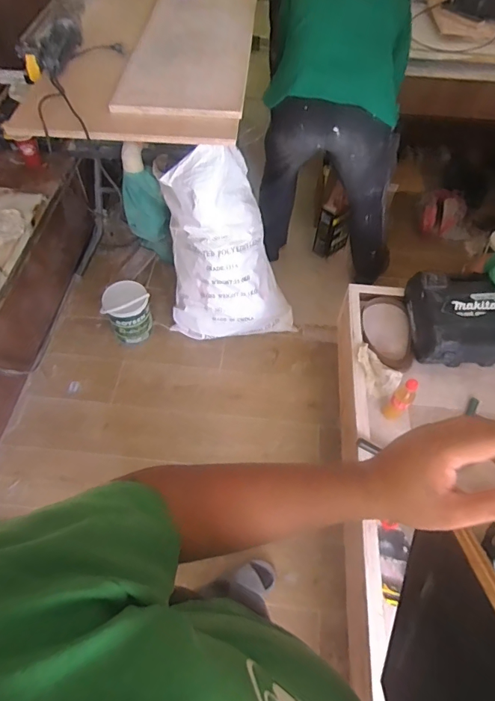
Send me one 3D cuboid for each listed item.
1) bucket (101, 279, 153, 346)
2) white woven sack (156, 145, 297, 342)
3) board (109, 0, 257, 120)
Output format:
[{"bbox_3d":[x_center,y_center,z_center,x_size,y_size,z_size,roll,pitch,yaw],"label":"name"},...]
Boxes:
[{"bbox_3d":[-0.491,-0.150,1.746,0.185,0.234,0.152,-13,58,-11],"label":"bucket"},{"bbox_3d":[-0.056,-0.348,1.551,0.482,0.646,0.285,-5,57,-5],"label":"white woven sack"},{"bbox_3d":[-0.157,-0.983,1.298,0.344,0.064,0.866,9,64,-6],"label":"board"}]

